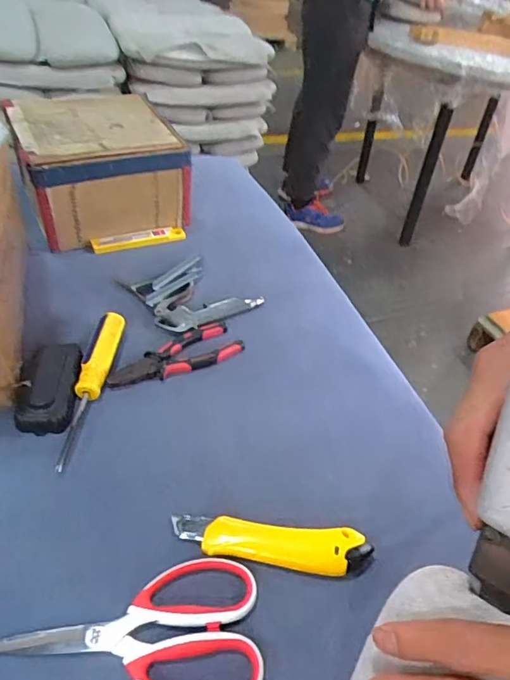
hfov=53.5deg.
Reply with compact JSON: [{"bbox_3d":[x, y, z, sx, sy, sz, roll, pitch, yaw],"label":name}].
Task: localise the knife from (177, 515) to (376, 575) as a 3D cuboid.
[{"bbox_3d":[0.014,0.167,0.417,0.163,0.015,0.034,7,42,1],"label":"knife"}]

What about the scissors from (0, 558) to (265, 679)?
[{"bbox_3d":[-0.088,0.211,0.361,0.181,0.010,0.098,-1,43,-7],"label":"scissors"}]

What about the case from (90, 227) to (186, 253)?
[{"bbox_3d":[-0.166,-0.146,0.726,0.132,0.012,0.023,-13,46,-20],"label":"case"}]

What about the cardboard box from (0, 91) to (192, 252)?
[{"bbox_3d":[-0.226,-0.255,0.749,0.211,0.135,0.203,-17,47,-23],"label":"cardboard box"}]

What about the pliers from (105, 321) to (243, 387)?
[{"bbox_3d":[-0.087,0.019,0.561,0.153,0.010,0.054,-24,50,-28],"label":"pliers"}]

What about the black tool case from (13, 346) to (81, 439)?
[{"bbox_3d":[-0.204,0.040,0.506,0.049,0.031,0.107,-1,43,-8],"label":"black tool case"}]

